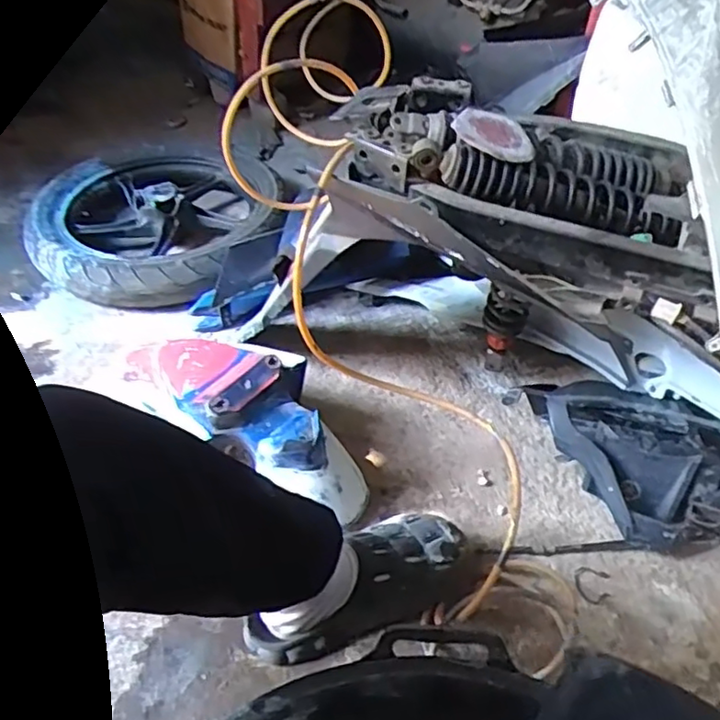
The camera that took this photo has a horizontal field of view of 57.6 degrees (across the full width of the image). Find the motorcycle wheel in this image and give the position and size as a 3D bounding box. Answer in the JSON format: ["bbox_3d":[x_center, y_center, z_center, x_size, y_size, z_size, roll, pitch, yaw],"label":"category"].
[{"bbox_3d":[-0.377,-0.274,1.219,0.422,0.094,0.442,2,45,-2],"label":"motorcycle wheel"}]

